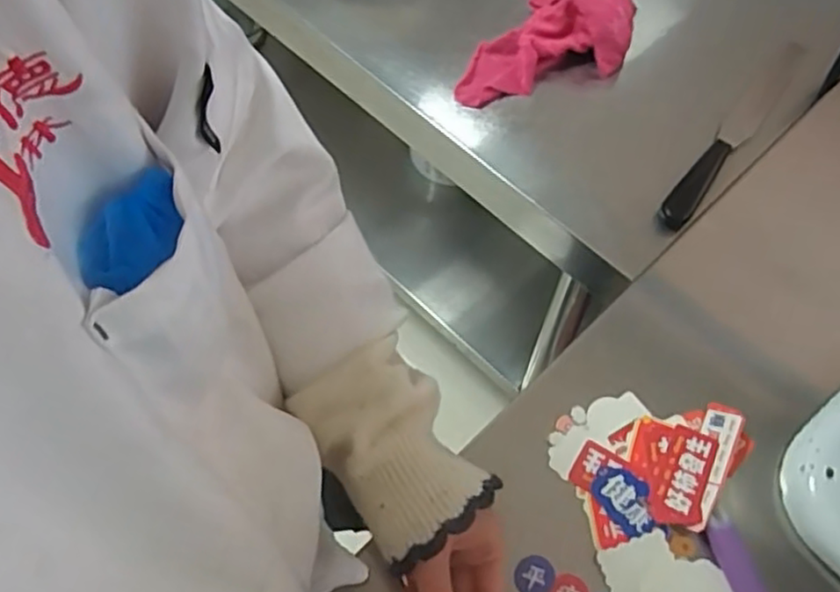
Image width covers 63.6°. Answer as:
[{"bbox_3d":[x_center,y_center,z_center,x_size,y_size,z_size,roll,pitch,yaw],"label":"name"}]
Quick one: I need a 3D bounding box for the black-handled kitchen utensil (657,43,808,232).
[{"bbox_3d":[0.316,-0.157,0.693,0.032,0.014,0.249,34,67,17],"label":"black-handled kitchen utensil"}]

